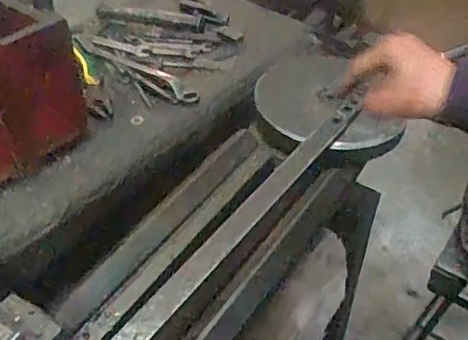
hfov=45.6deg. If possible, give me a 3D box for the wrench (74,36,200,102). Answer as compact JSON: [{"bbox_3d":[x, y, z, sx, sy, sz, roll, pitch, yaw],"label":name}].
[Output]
[{"bbox_3d":[-0.146,-0.155,0.816,0.246,0.007,0.032,31,51,29],"label":"wrench"}]

